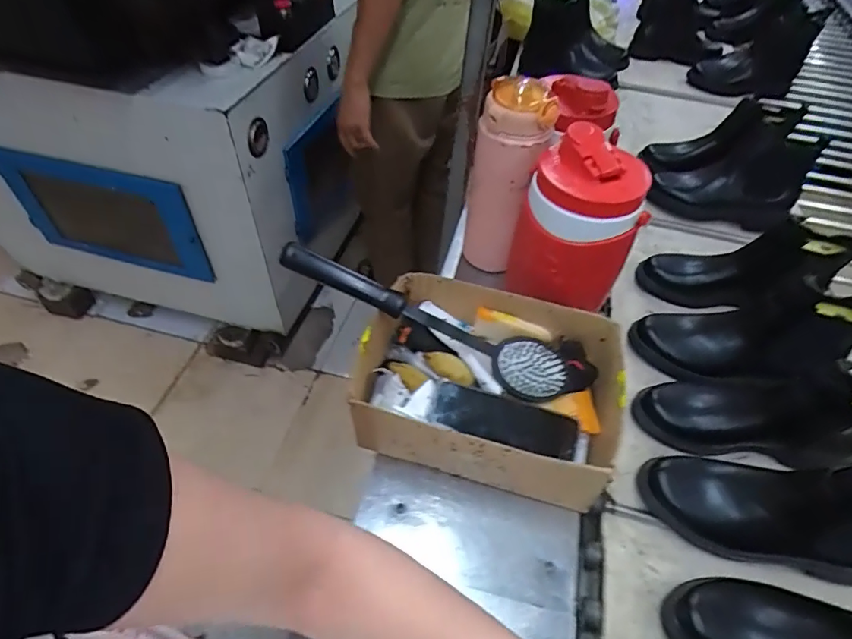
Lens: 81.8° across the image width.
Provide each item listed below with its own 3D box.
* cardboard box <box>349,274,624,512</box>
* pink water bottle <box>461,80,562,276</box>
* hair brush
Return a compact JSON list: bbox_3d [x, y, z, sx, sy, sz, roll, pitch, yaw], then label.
[{"bbox_3d":[0.067,0.079,0.570,0.279,0.122,0.203,12,47,9],"label":"cardboard box"},{"bbox_3d":[0.106,-0.182,0.684,0.093,0.263,0.087,10,46,6],"label":"pink water bottle"},{"bbox_3d":[0.000,-0.001,0.562,0.358,0.048,0.053,26,48,-1],"label":"hair brush"}]

